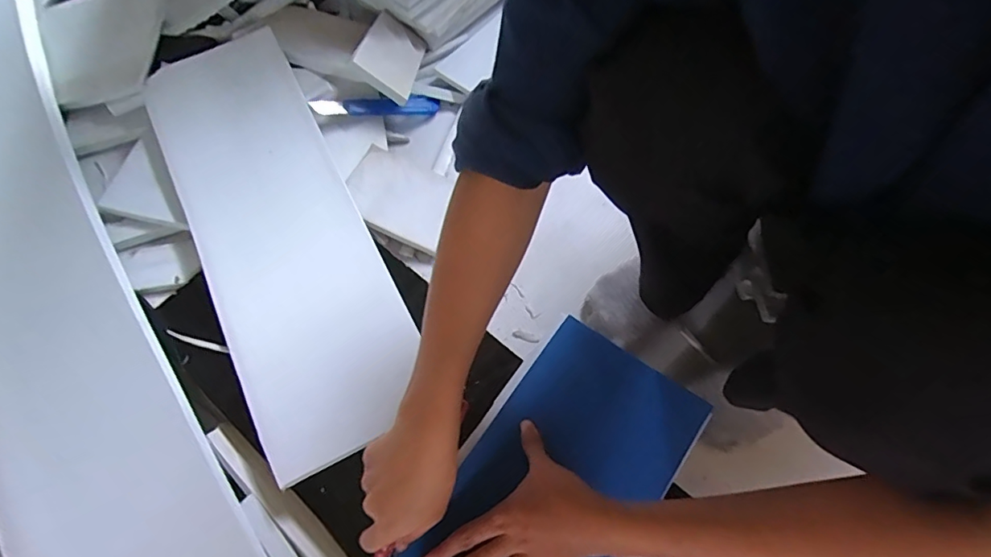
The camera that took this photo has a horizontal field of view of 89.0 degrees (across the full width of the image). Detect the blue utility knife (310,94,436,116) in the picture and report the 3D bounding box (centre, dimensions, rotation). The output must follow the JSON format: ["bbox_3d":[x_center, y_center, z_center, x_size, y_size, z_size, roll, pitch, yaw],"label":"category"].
[{"bbox_3d":[-0.148,-0.221,0.647,0.166,0.018,0.023,-13,64,-31],"label":"blue utility knife"}]

